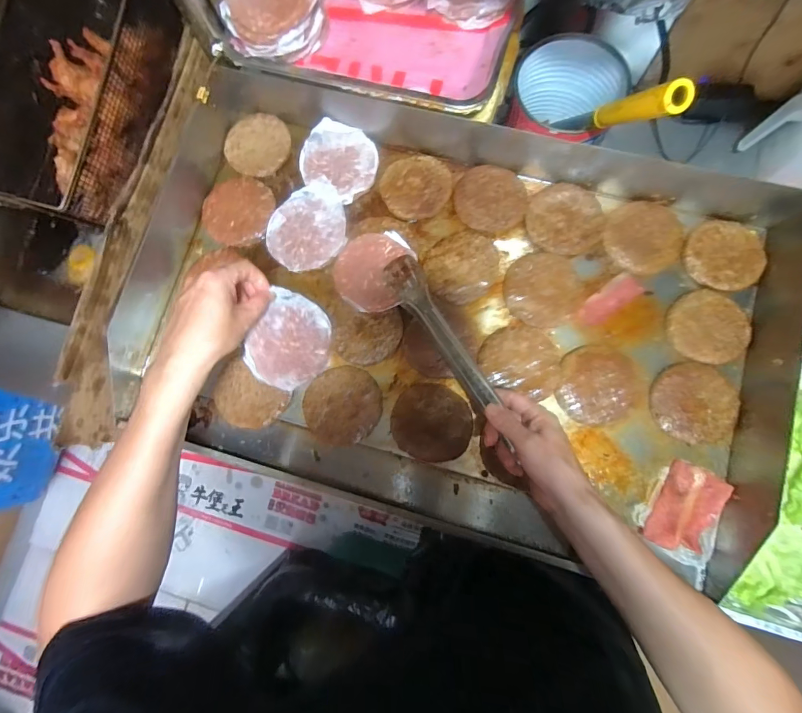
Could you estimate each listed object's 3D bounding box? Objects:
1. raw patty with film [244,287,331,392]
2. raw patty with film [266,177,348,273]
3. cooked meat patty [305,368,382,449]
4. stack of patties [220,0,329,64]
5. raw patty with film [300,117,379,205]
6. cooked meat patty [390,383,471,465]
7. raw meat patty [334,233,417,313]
[{"bbox_3d":[-0.127,-0.015,0.482,0.011,0.098,0.107,24,91,49],"label":"raw patty with film"},{"bbox_3d":[-0.124,-0.173,0.552,0.115,0.017,0.101,-37,82,-3],"label":"raw patty with film"},{"bbox_3d":[-0.073,0.062,0.512,0.095,0.011,0.096,0,89,4],"label":"cooked meat patty"},{"bbox_3d":[-0.150,-0.417,0.492,0.102,0.070,0.109,24,83,6],"label":"stack of patties"},{"bbox_3d":[-0.085,-0.268,0.557,0.103,0.021,0.094,0,89,4],"label":"raw patty with film"},{"bbox_3d":[0.038,0.082,0.499,0.096,0.015,0.092,2,81,3],"label":"cooked meat patty"},{"bbox_3d":[-0.039,-0.109,0.522,0.094,0.006,0.097,15,86,9],"label":"raw meat patty"}]

